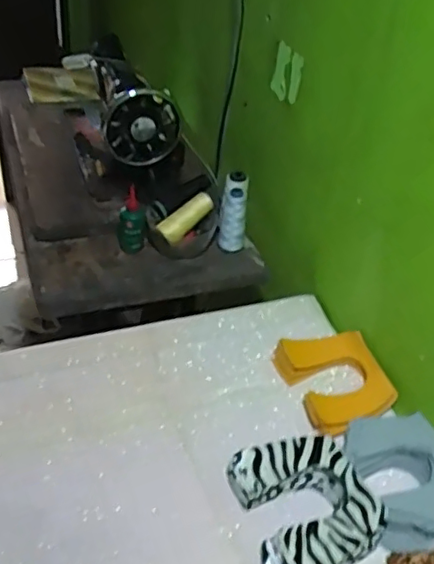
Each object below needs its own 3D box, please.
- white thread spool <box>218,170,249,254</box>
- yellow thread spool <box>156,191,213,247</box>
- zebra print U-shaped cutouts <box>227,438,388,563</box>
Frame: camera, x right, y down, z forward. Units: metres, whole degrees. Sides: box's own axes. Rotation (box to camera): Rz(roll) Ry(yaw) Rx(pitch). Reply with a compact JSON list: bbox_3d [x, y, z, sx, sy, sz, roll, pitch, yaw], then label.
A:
[{"bbox_3d":[0.029,-0.119,1.060,0.047,0.142,0.044,7,16,-1],"label":"white thread spool"},{"bbox_3d":[-0.053,-0.111,1.052,0.113,0.039,0.037,-42,58,-17],"label":"yellow thread spool"},{"bbox_3d":[0.102,0.247,0.680,0.142,0.035,0.154,-11,43,-21],"label":"zebra print U-shaped cutouts"}]

